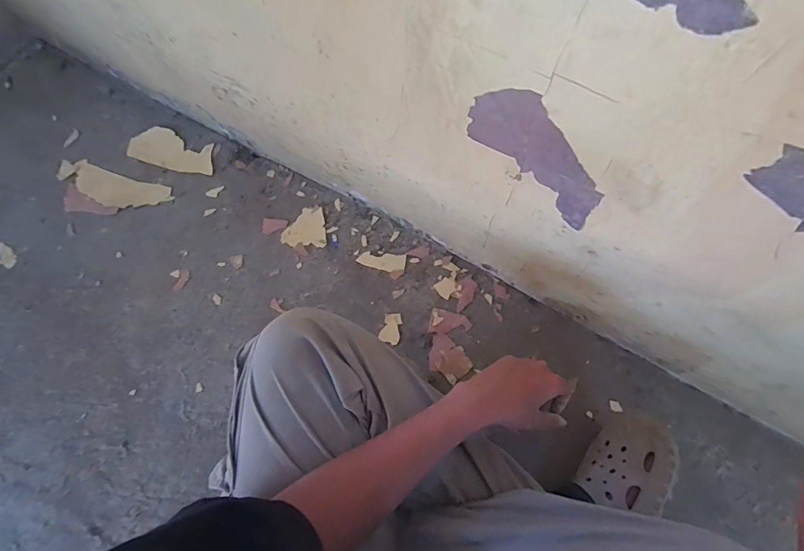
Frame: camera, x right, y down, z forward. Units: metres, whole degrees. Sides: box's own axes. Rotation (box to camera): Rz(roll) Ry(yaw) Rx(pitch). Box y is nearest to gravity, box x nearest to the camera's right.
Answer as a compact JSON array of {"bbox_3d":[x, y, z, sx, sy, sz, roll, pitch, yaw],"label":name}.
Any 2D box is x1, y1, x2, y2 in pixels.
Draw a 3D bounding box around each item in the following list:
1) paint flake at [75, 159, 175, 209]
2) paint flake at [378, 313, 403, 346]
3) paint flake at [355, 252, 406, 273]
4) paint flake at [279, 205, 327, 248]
[{"bbox_3d":[-0.568,-0.171,0.829,0.221,0.015,0.073,18,70,12],"label":"paint flake"},{"bbox_3d":[-0.017,0.089,0.703,0.034,0.004,0.053,17,73,5],"label":"paint flake"},{"bbox_3d":[-0.036,-0.025,0.739,0.085,0.004,0.033,8,73,2],"label":"paint flake"},{"bbox_3d":[-0.179,-0.091,0.769,0.082,0.007,0.079,3,72,1],"label":"paint flake"}]

